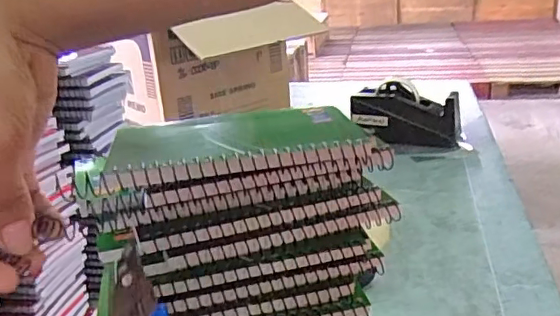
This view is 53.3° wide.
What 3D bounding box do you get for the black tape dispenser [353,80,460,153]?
[{"bbox_3d":[0.242,-0.079,1.087,0.201,0.104,0.087,4,21,21],"label":"black tape dispenser"}]

